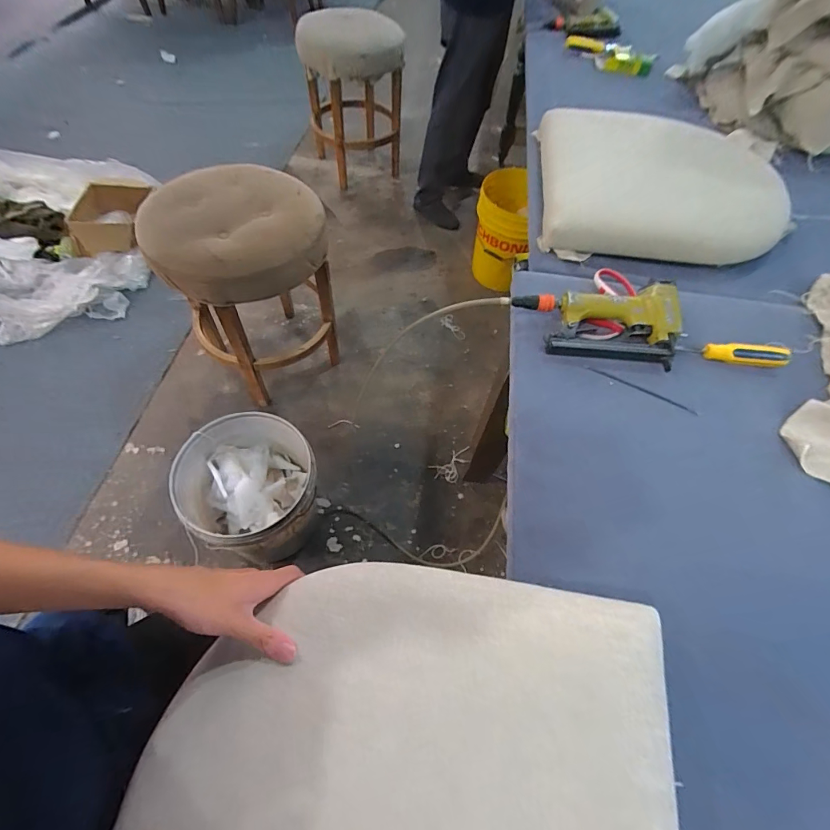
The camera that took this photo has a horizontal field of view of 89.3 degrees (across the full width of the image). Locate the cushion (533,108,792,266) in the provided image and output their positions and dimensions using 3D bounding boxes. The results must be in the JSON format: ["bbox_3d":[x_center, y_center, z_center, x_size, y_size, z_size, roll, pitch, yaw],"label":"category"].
[{"bbox_3d":[0.493,-0.463,0.831,0.485,0.071,0.445,8,59,0],"label":"cushion"}]

